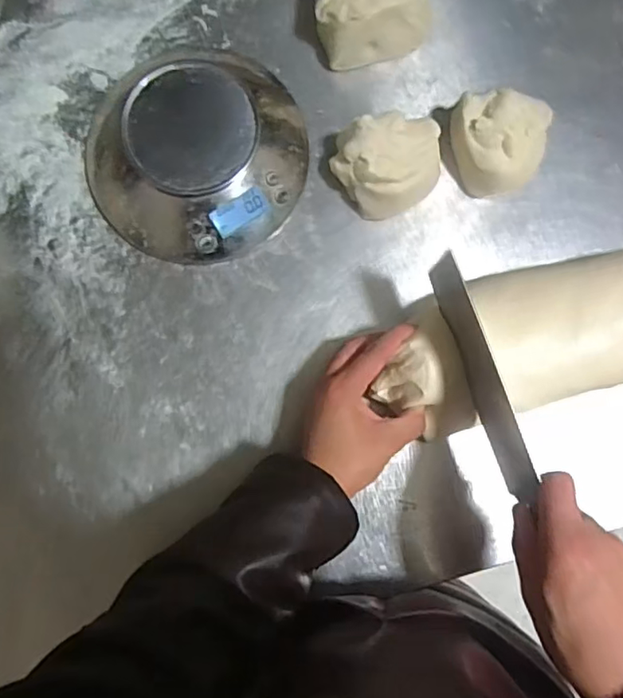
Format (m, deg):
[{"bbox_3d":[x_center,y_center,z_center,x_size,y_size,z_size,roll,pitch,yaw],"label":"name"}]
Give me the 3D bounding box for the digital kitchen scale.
[{"bbox_3d":[-0.103,-0.174,0.499,0.190,0.058,0.183,0,85,-1],"label":"digital kitchen scale"}]

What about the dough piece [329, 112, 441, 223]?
[{"bbox_3d":[0.067,-0.157,0.505,0.098,0.056,0.076,-3,85,-1],"label":"dough piece"}]

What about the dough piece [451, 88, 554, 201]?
[{"bbox_3d":[0.165,-0.179,0.507,0.085,0.051,0.082,-2,85,-1],"label":"dough piece"}]

